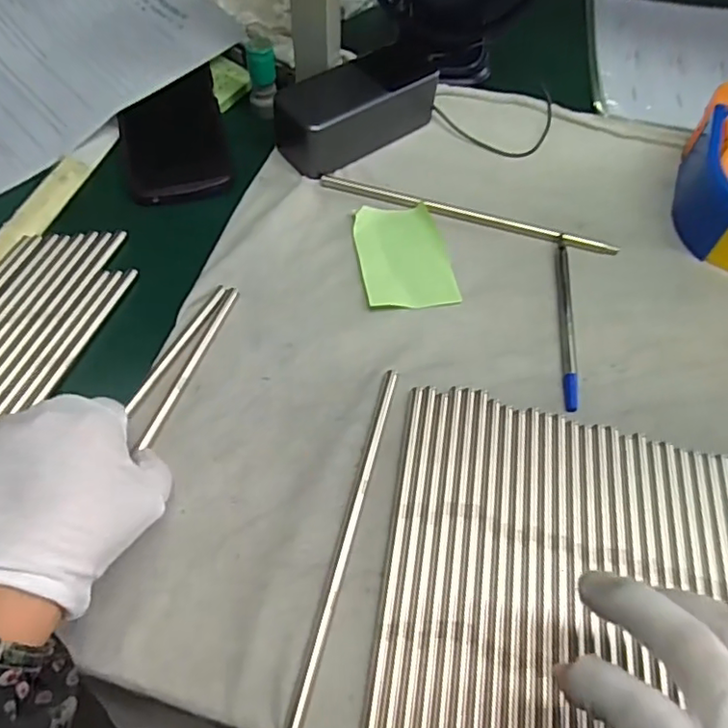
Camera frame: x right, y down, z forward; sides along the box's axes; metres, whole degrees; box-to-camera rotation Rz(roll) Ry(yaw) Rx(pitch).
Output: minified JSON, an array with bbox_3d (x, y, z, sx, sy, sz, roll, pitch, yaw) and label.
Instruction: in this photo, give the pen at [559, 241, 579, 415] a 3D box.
[{"bbox_3d":[0.135,-0.030,0.395,0.008,0.007,0.132,8,56,3],"label":"pen"}]

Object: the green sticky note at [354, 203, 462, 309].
[{"bbox_3d":[0.028,-0.077,0.422,0.063,0.010,0.086,-7,56,-7],"label":"green sticky note"}]

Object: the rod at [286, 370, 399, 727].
[{"bbox_3d":[-0.012,0.098,0.315,0.008,0.008,0.223,13,56,6],"label":"rod"}]

